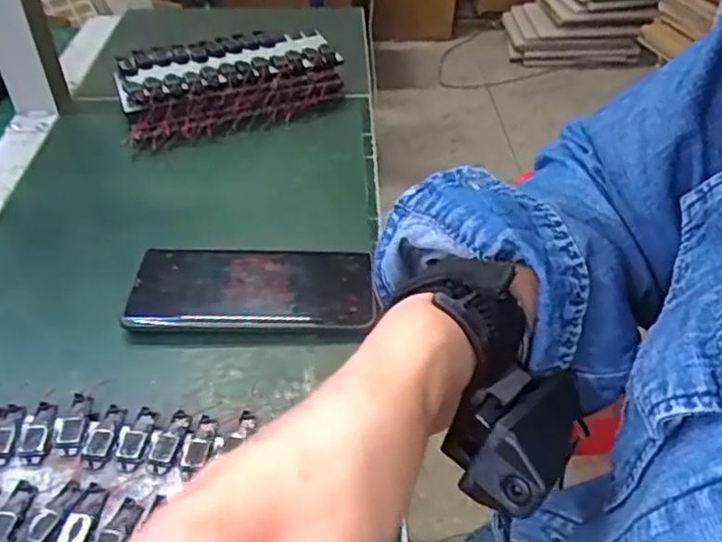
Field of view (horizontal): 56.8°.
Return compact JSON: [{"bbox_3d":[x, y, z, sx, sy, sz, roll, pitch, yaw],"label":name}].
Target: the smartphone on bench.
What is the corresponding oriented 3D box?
[{"bbox_3d":[-0.073,0.013,0.453,0.158,0.014,0.070,-1,42,0],"label":"smartphone on bench"}]

